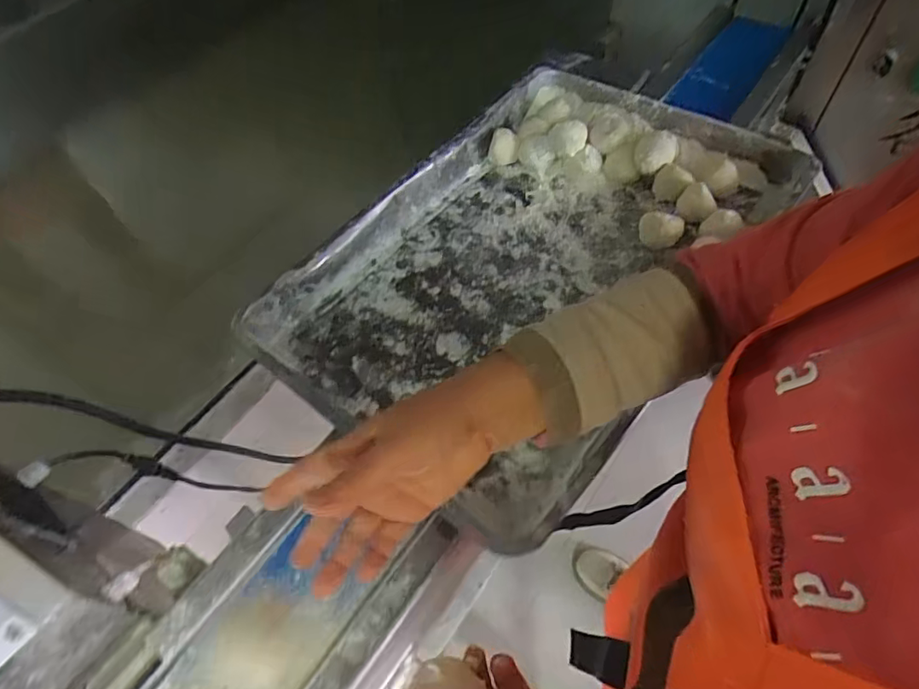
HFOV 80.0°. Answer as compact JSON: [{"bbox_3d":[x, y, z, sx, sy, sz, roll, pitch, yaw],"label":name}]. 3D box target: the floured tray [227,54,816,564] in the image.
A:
[{"bbox_3d":[0.097,-0.124,0.642,0.399,0.087,0.620,35,66,22],"label":"floured tray"}]

